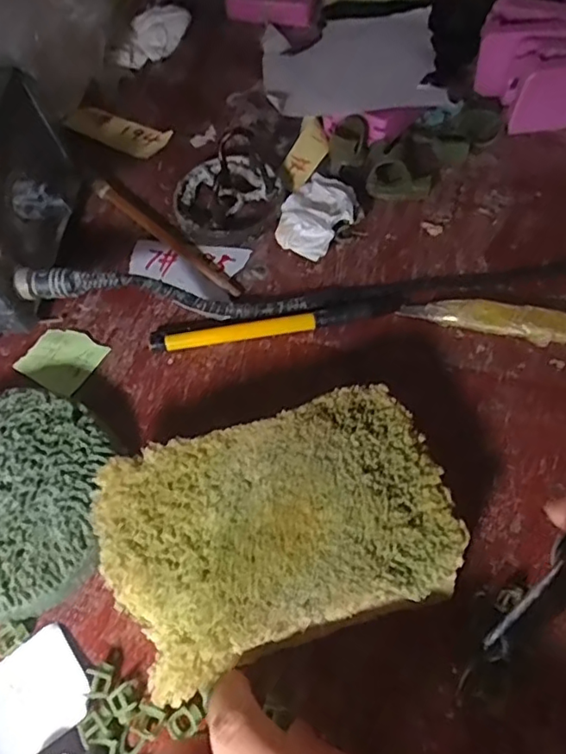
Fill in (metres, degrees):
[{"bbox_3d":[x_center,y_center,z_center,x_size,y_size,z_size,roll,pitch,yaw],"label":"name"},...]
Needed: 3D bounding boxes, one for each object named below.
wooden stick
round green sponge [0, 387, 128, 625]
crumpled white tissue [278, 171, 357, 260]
[{"bbox_3d":[-0.069,-0.085,0.349,0.121,0.007,0.012,38,69,19],"label":"wooden stick"},{"bbox_3d":[-0.128,0.057,0.265,0.093,0.025,0.100,0,62,1],"label":"round green sponge"},{"bbox_3d":[0.020,-0.095,0.344,0.040,0.021,0.052,31,67,16],"label":"crumpled white tissue"}]

